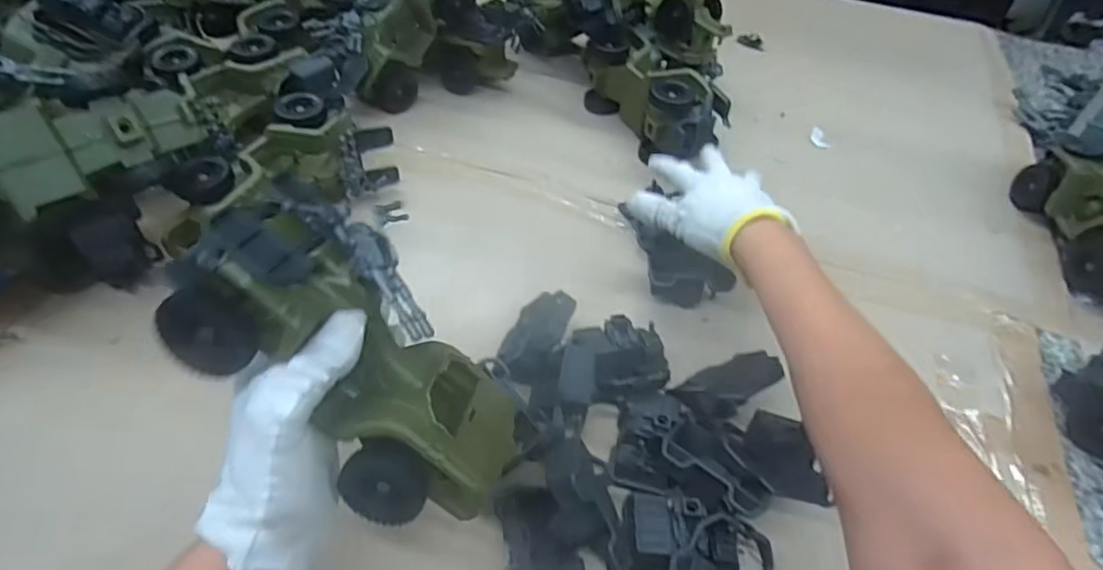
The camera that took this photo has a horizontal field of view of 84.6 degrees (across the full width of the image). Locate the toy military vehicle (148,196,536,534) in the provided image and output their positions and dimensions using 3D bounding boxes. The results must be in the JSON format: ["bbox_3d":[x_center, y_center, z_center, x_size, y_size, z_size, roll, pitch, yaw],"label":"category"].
[{"bbox_3d":[-0.091,0.040,0.303,0.189,0.073,0.091,48,49,-19],"label":"toy military vehicle"}]

